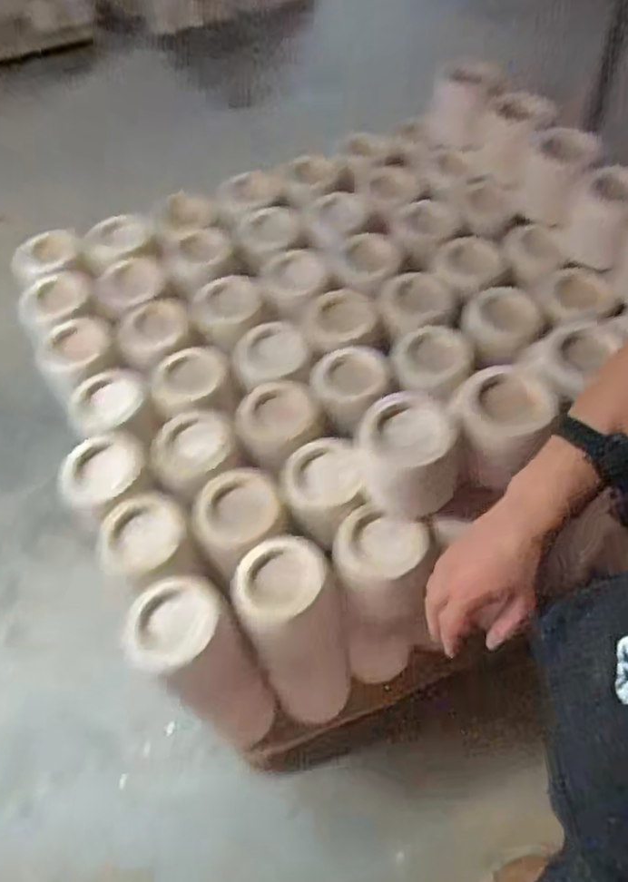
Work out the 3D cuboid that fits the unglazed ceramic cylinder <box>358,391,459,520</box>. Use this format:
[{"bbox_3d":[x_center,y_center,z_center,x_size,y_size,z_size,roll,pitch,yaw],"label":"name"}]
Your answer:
[{"bbox_3d":[0.127,0.023,0.906,0.126,0.129,0.127,-3,54,2],"label":"unglazed ceramic cylinder"}]

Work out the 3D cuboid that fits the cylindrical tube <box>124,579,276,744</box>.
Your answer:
[{"bbox_3d":[-0.162,0.365,1.038,0.136,0.466,0.131,-2,54,3],"label":"cylindrical tube"}]

